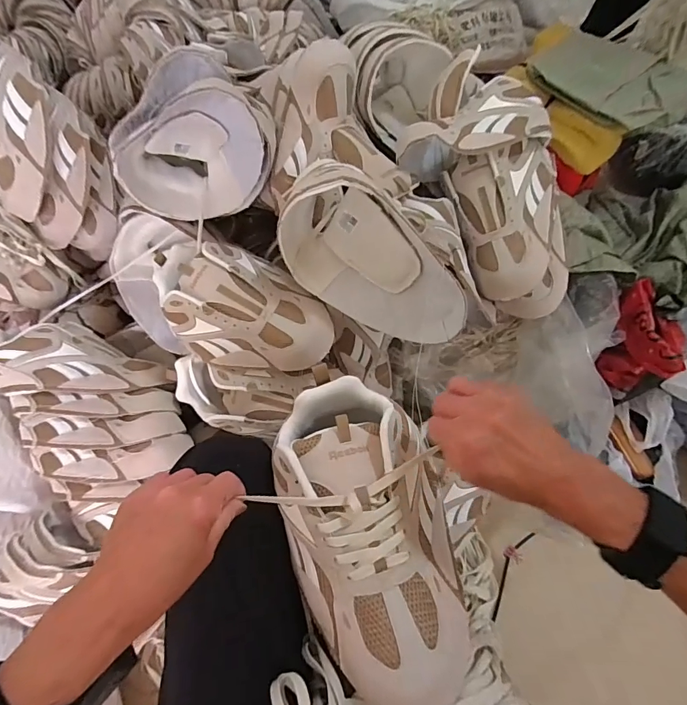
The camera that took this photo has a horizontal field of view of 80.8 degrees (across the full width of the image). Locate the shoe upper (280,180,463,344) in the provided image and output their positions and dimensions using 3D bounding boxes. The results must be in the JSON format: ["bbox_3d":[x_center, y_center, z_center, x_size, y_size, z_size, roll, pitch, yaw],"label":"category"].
[{"bbox_3d":[0.044,-0.117,0.495,0.245,0.145,0.105,28,67,14],"label":"shoe upper"}]

